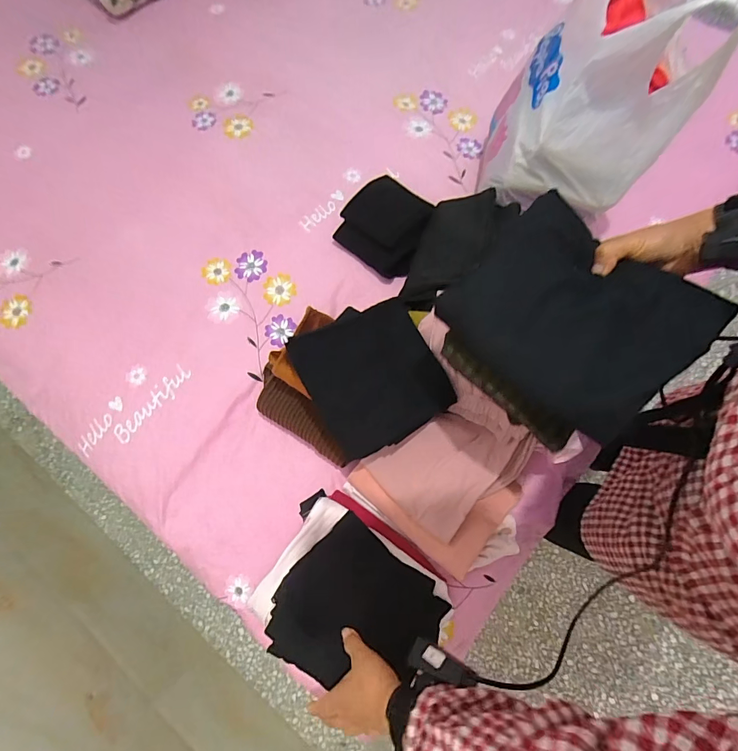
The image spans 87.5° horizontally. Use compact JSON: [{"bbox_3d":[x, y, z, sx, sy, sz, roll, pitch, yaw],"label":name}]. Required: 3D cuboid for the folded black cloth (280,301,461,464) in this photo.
[{"bbox_3d":[0.008,-0.001,0.594,0.202,0.029,0.203,-30,87,-18],"label":"folded black cloth"}]

